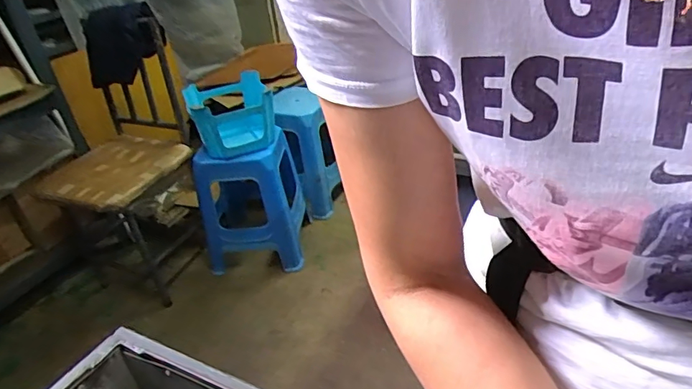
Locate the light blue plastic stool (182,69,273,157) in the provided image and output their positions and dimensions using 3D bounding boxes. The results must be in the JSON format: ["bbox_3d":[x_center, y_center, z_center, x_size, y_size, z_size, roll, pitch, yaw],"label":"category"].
[{"bbox_3d":[-0.400,-0.277,1.668,0.275,0.182,0.260,-17,33,-15],"label":"light blue plastic stool"}]

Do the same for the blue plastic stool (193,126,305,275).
[{"bbox_3d":[-0.351,0.028,1.758,0.361,0.440,0.319,-8,32,-2],"label":"blue plastic stool"}]

